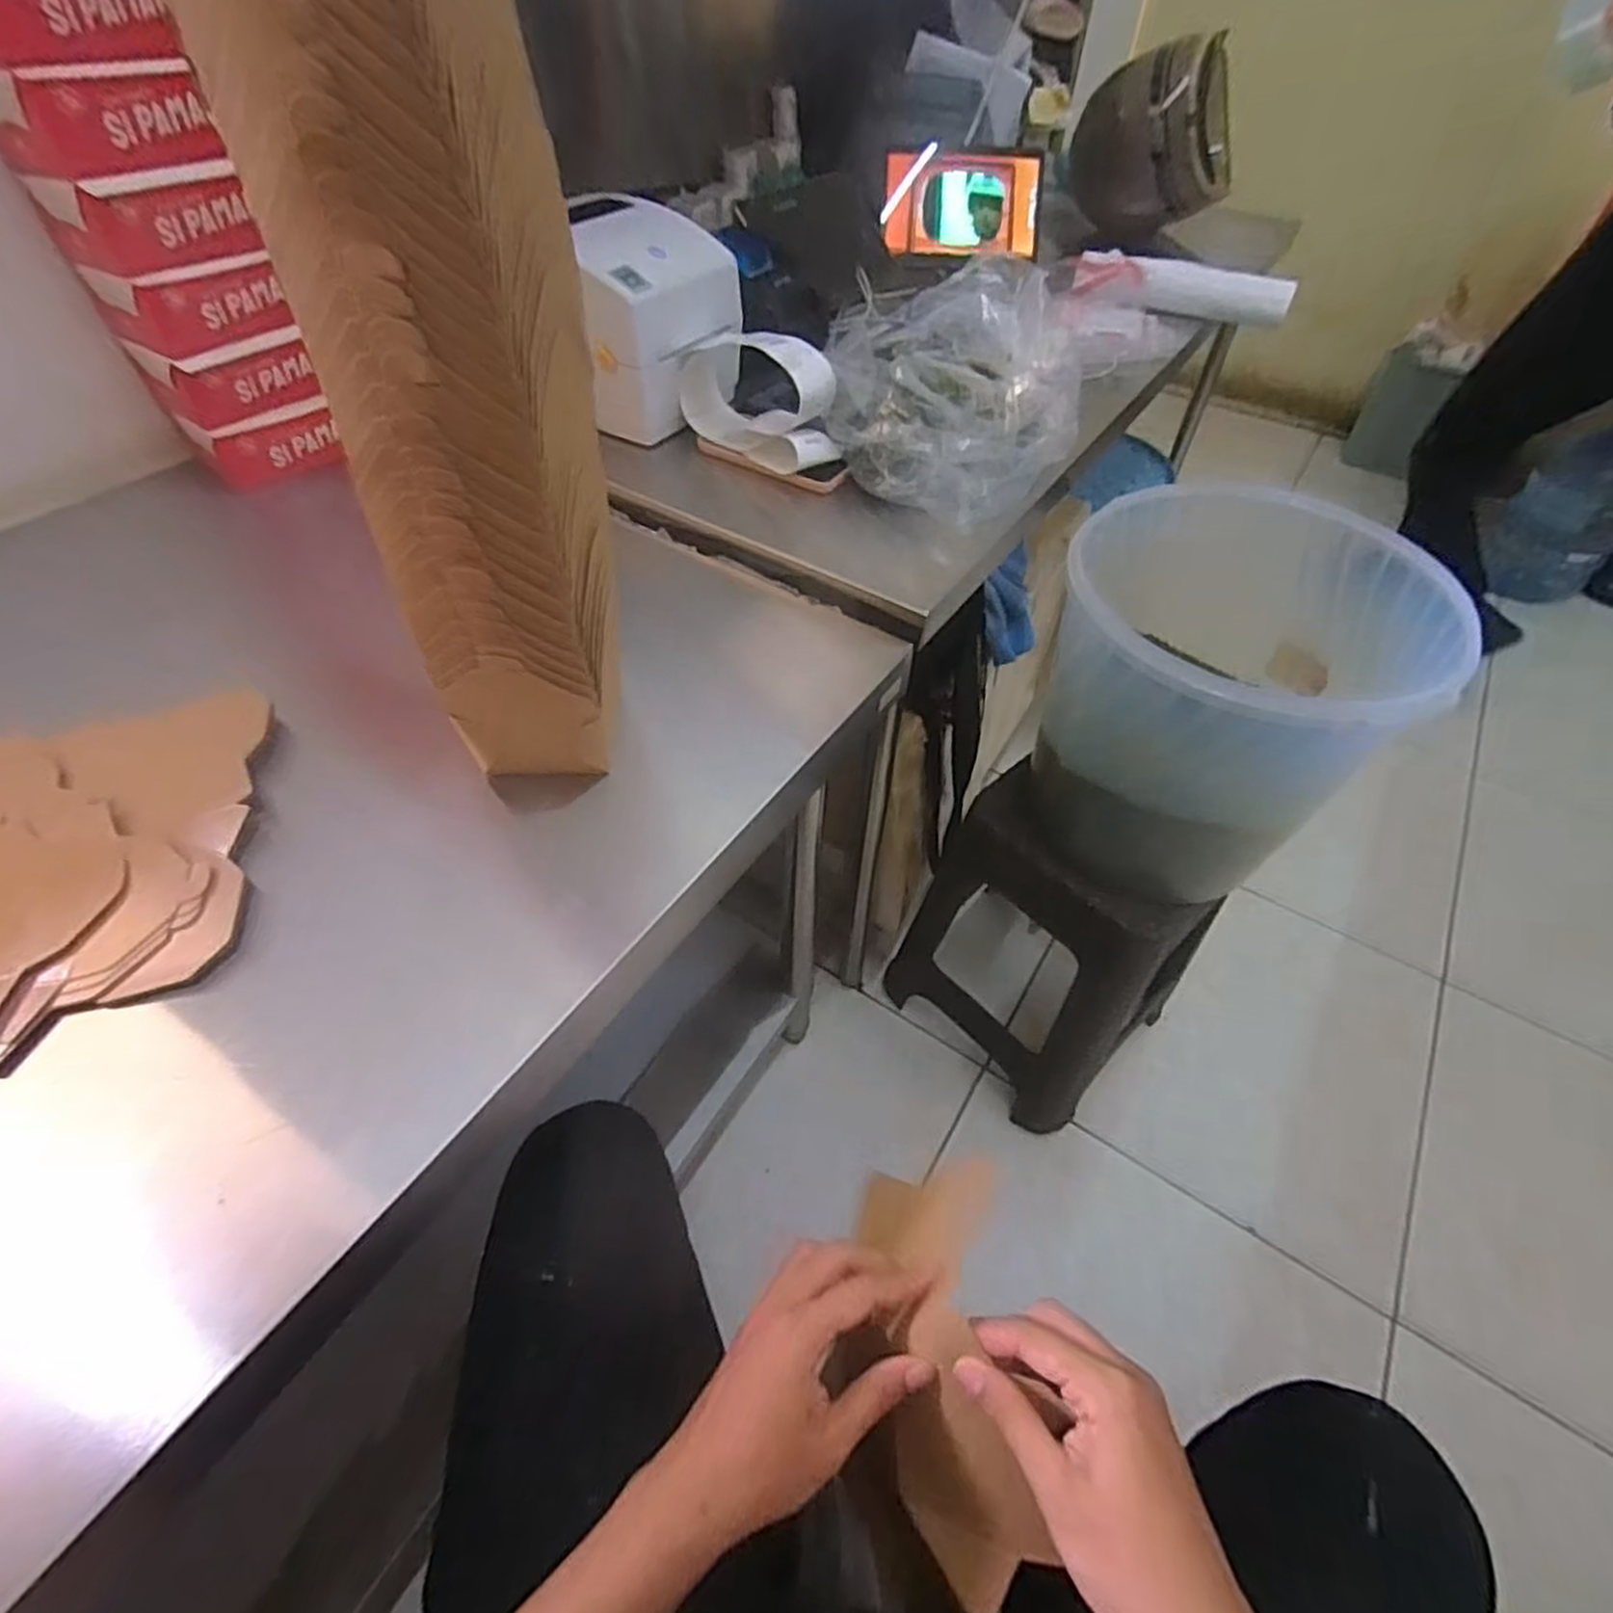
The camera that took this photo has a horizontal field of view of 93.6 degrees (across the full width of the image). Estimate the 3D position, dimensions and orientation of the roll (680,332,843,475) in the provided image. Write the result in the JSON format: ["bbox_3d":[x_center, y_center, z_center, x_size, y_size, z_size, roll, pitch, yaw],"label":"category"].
[{"bbox_3d":[-0.046,-0.426,0.782,0.191,0.101,0.095,38,60,26],"label":"roll"}]

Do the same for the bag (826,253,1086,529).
[{"bbox_3d":[0.155,-0.439,0.793,0.256,0.117,0.307,11,52,8],"label":"bag"}]

